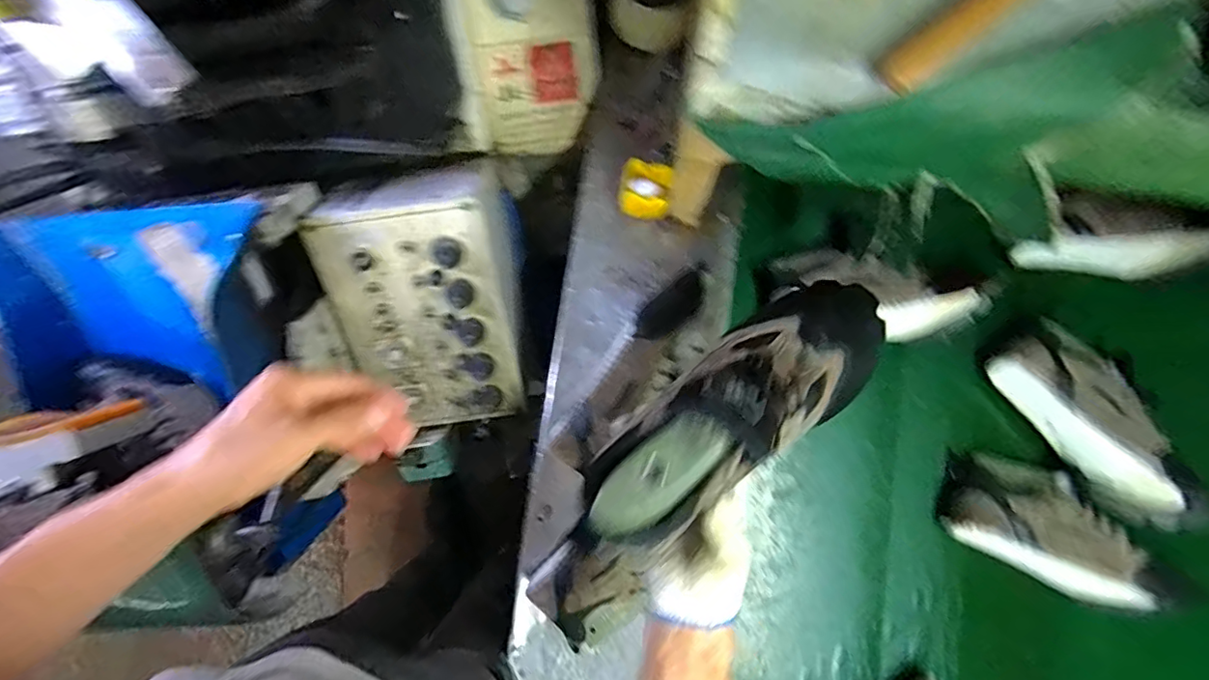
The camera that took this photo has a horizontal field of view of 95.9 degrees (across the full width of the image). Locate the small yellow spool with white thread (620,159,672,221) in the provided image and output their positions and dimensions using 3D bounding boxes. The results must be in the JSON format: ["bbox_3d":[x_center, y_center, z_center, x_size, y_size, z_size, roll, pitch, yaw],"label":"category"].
[{"bbox_3d":[0.055,-0.204,0.737,0.065,0.053,0.066,7,80,3],"label":"small yellow spool with white thread"}]

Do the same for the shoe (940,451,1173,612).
[{"bbox_3d":[0.576,0.242,0.692,0.251,0.085,0.132,25,81,6],"label":"shoe"}]

